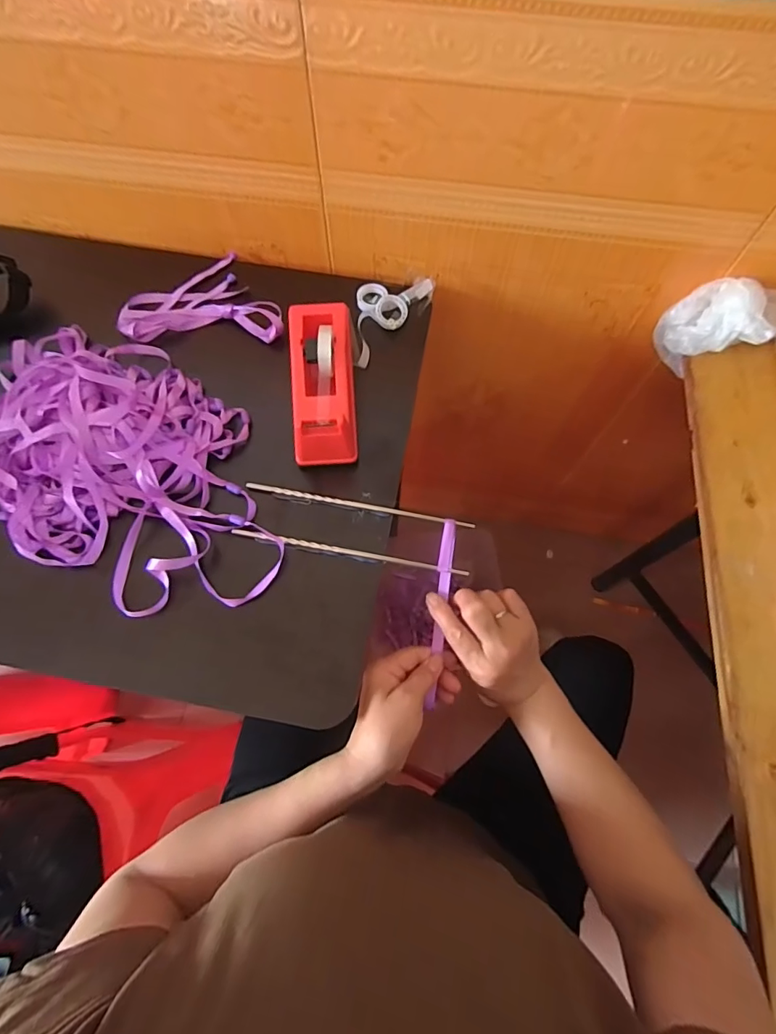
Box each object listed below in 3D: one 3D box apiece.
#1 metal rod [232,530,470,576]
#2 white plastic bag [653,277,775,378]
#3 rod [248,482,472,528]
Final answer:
[{"bbox_3d":[-0.035,0.031,0.442,0.221,0.010,0.007,9,67,2],"label":"metal rod"},{"bbox_3d":[0.405,-0.222,0.560,0.156,0.117,0.095,-20,69,-8],"label":"white plastic bag"},{"bbox_3d":[-0.028,-0.011,0.465,0.221,0.006,0.007,10,67,2],"label":"rod"}]

